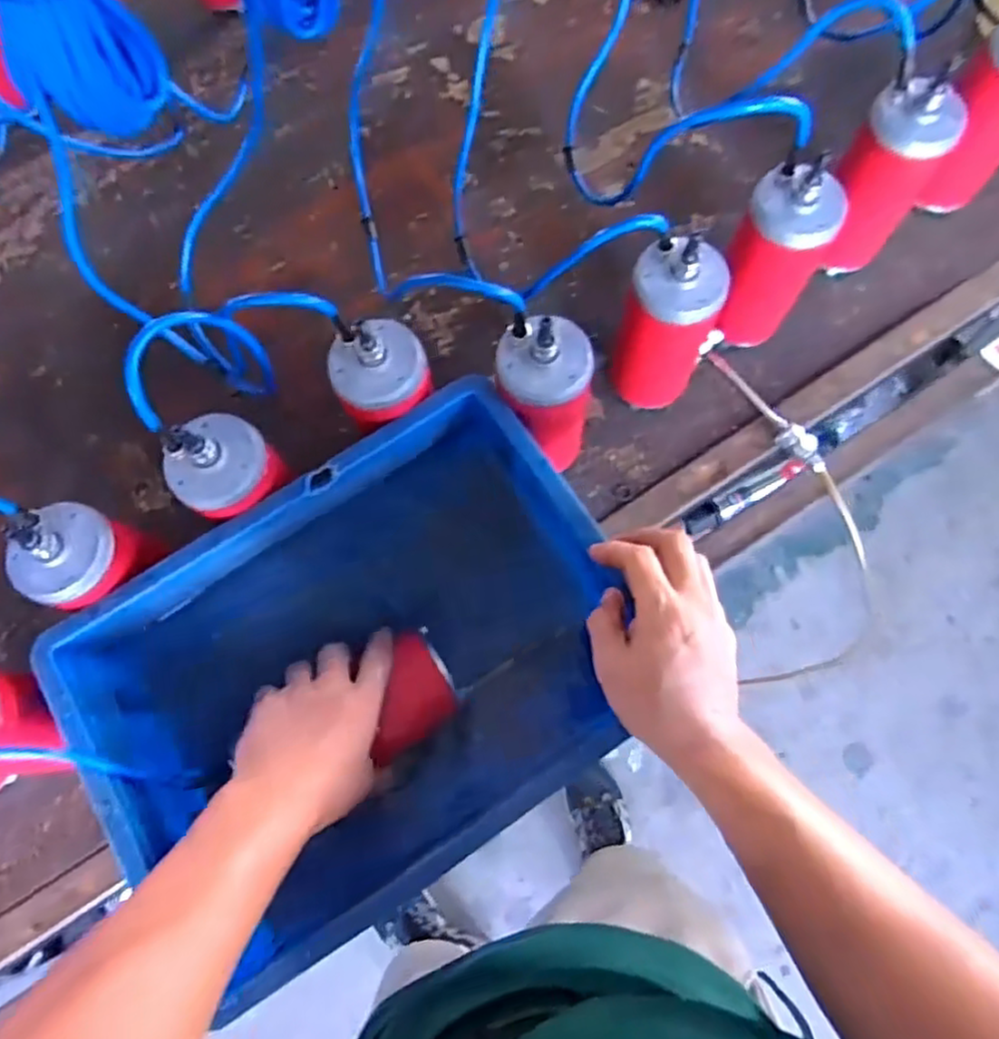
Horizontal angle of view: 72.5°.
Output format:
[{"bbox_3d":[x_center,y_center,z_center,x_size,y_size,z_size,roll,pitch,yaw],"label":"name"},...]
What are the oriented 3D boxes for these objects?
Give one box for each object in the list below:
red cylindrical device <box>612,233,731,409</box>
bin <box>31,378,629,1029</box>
[{"bbox_3d":[0.139,-0.153,0.605,0.079,0.193,0.089,17,75,8],"label":"red cylindrical device"},{"bbox_3d":[-0.107,0.106,0.542,0.395,0.118,0.267,-32,76,-7],"label":"bin"}]

